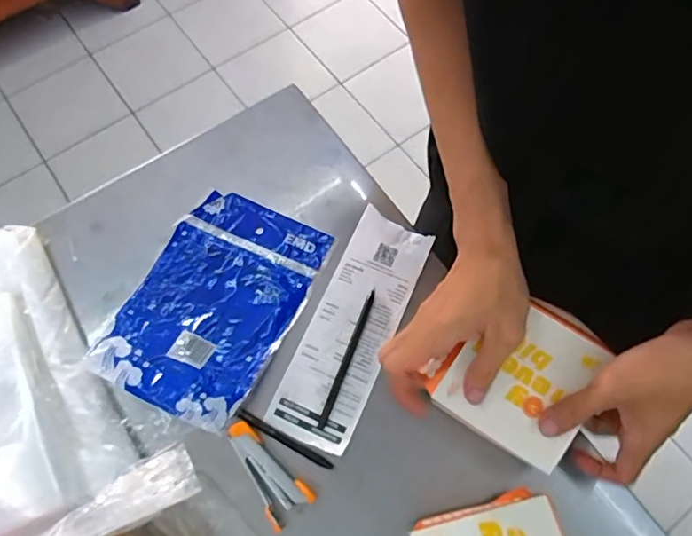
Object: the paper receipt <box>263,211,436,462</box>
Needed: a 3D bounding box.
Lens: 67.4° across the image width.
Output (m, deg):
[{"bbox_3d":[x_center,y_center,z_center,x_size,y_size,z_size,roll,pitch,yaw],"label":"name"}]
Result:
[{"bbox_3d":[0.008,0.052,0.495,0.076,0.004,0.230,22,70,9],"label":"paper receipt"}]

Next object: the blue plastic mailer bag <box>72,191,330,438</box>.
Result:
[{"bbox_3d":[-0.127,0.028,0.500,0.153,0.031,0.214,23,69,10],"label":"blue plastic mailer bag"}]

